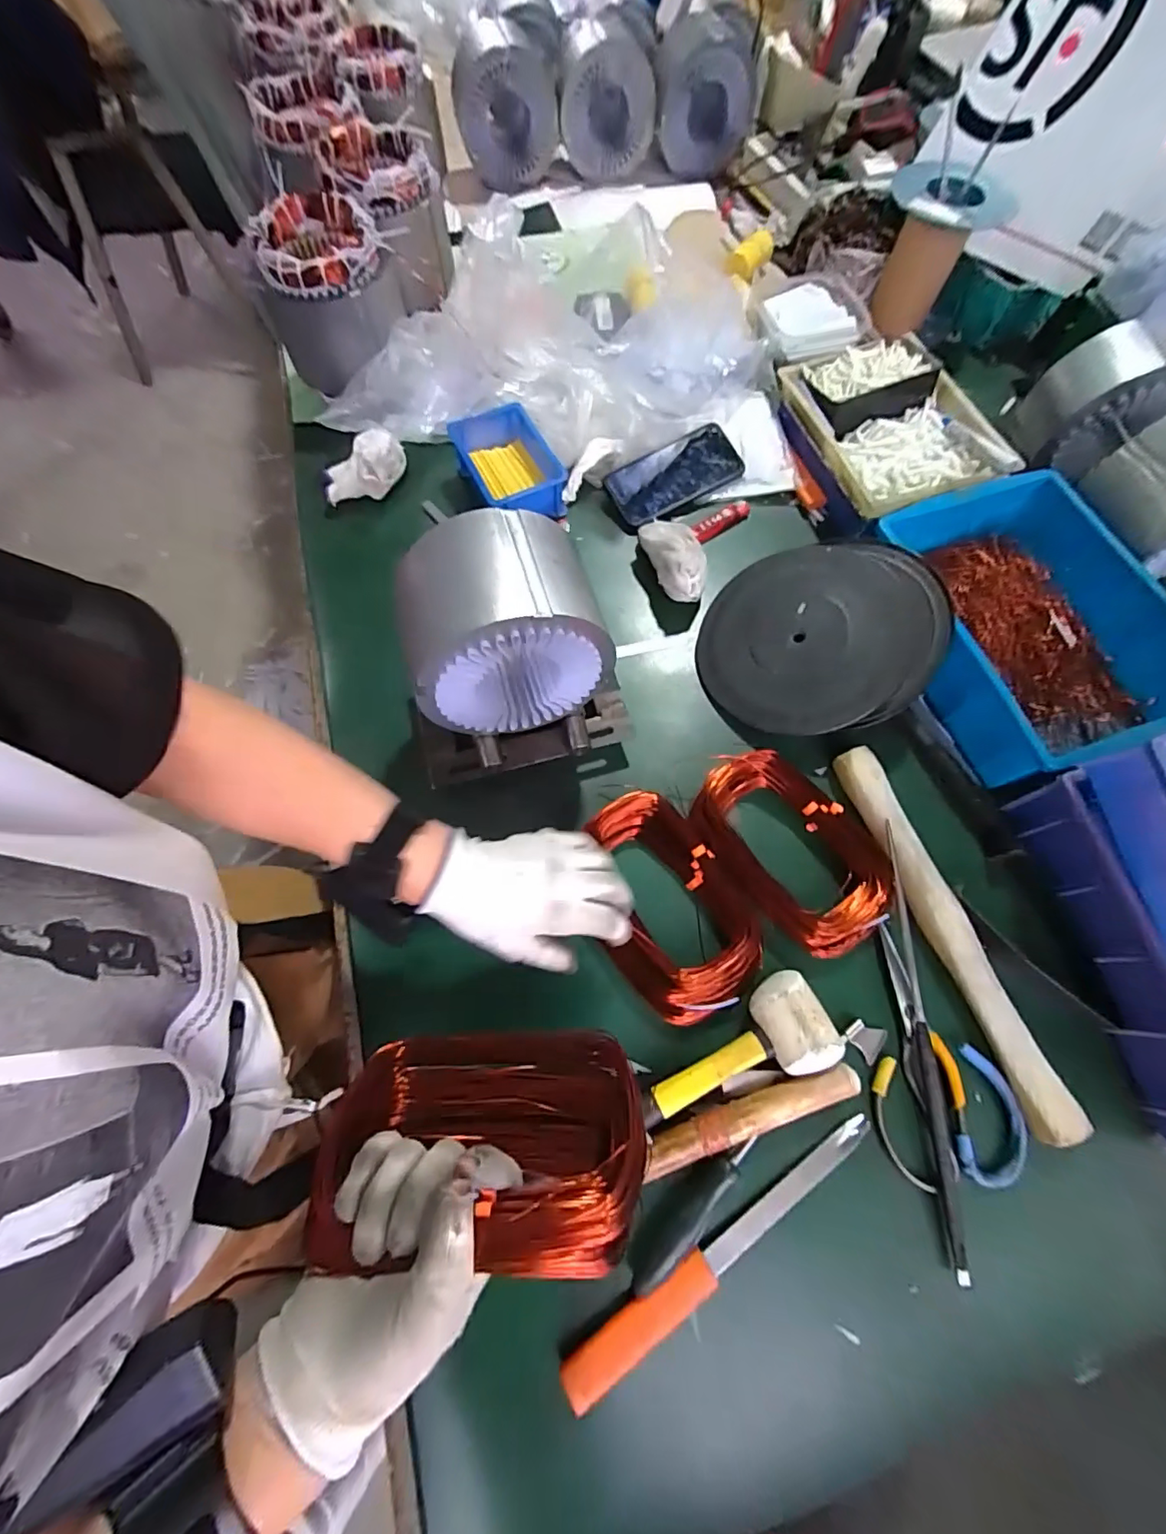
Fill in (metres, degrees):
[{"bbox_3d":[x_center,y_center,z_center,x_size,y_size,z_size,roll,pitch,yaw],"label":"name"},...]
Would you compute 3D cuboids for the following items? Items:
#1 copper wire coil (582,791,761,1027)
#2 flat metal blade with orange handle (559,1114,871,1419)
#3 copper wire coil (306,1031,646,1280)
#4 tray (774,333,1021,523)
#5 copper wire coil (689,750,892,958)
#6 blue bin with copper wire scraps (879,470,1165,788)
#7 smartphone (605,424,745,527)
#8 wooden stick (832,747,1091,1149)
[{"bbox_3d":[0.070,0.116,0.465,0.126,0.031,0.185,-32,70,-12],"label":"copper wire coil"},{"bbox_3d":[0.103,0.340,0.378,0.268,0.013,0.028,-32,72,-11],"label":"flat metal blade with orange handle"},{"bbox_3d":[-0.054,0.218,0.313,0.170,0.107,0.095,-1,67,1],"label":"copper wire coil"},{"bbox_3d":[0.365,-0.402,0.622,0.183,0.045,0.252,-15,69,-5],"label":"tray"},{"bbox_3d":[0.184,0.069,0.472,0.119,0.041,0.178,-39,73,-13],"label":"copper wire coil"},{"bbox_3d":[0.433,-0.139,0.530,0.211,0.077,0.292,-18,70,-6],"label":"blue bin with copper wire scraps"},{"bbox_3d":[0.114,-0.356,0.655,0.161,0.015,0.079,-27,84,-3],"label":"smartphone"},{"bbox_3d":[0.302,0.131,0.452,0.036,0.027,0.318,-18,70,-6],"label":"wooden stick"}]

